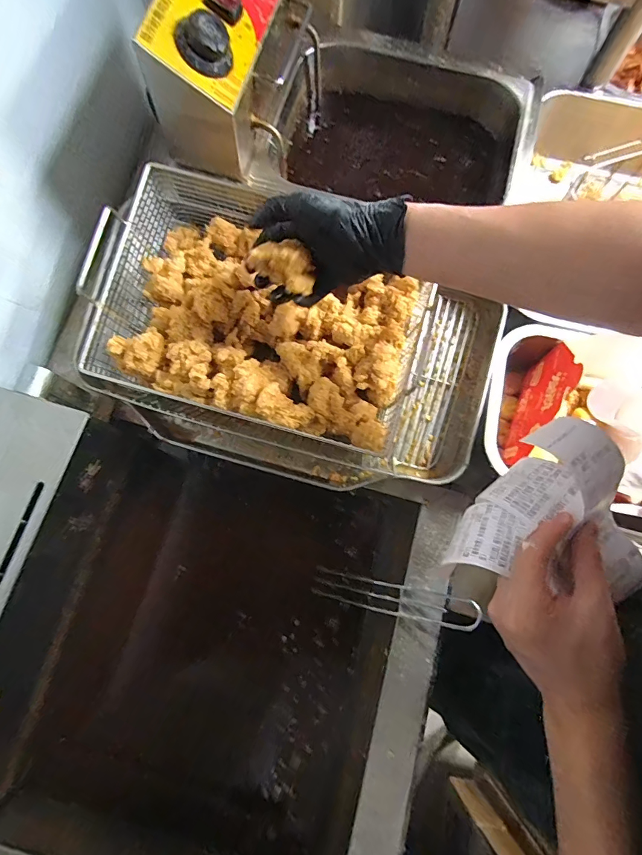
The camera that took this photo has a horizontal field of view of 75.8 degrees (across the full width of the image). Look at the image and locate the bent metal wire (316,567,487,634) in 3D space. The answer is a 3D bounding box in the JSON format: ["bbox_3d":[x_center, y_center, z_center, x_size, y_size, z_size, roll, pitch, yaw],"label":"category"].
[{"bbox_3d":[0.088,0.221,0.534,0.225,0.024,0.041,1,74,31],"label":"bent metal wire"}]

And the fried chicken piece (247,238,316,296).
[{"bbox_3d":[-0.036,-0.160,0.403,0.060,0.037,0.030,25,77,5],"label":"fried chicken piece"}]

